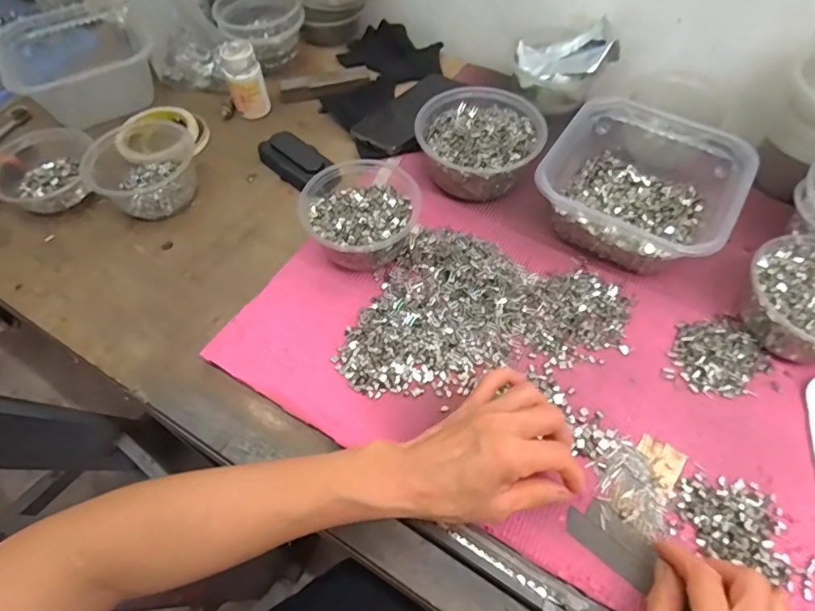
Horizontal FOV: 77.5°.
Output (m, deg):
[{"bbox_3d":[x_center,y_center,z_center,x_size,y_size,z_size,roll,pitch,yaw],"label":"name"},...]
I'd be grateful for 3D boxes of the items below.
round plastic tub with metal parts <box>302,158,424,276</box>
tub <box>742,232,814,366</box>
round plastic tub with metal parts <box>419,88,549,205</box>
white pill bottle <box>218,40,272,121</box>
[{"bbox_3d":[-0.045,-0.088,0.513,0.109,0.060,0.113,0,57,1],"label":"round plastic tub with metal parts"},{"bbox_3d":[0.359,-0.005,0.448,0.125,0.052,0.114,-1,58,2],"label":"tub"},{"bbox_3d":[0.078,-0.173,0.556,0.134,0.067,0.113,6,59,6],"label":"round plastic tub with metal parts"},{"bbox_3d":[-0.203,-0.283,0.639,0.044,0.079,0.037,-11,58,-4],"label":"white pill bottle"}]

